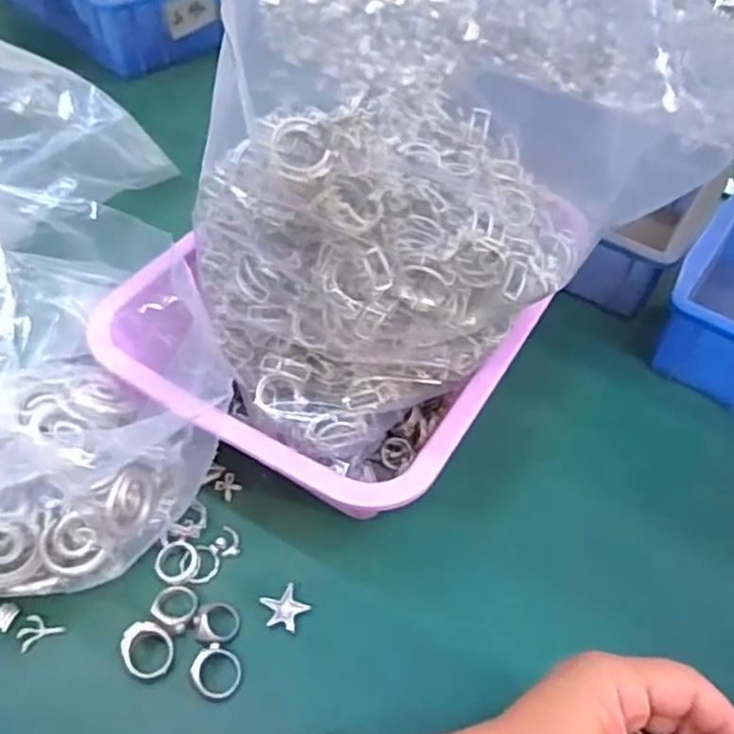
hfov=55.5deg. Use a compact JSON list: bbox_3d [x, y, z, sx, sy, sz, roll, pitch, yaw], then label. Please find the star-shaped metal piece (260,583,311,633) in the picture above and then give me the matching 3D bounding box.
[{"bbox_3d":[-0.045,0.132,0.380,0.023,0.004,0.023,-34,60,-27],"label":"star-shaped metal piece"}]

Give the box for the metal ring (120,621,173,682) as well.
[{"bbox_3d":[-0.111,0.143,0.355,0.023,0.012,0.027,-27,58,-24],"label":"metal ring"}]

